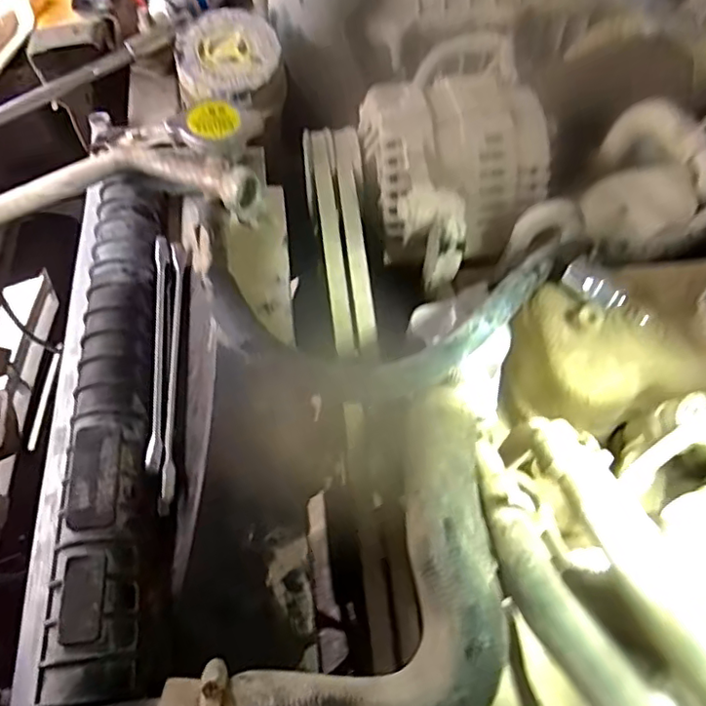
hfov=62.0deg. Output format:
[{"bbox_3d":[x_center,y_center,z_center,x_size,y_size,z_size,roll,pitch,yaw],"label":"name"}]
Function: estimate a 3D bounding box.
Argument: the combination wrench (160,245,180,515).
[{"bbox_3d":[-0.108,0.009,0.349,0.007,0.016,0.166,-5,60,-3],"label":"combination wrench"}]

